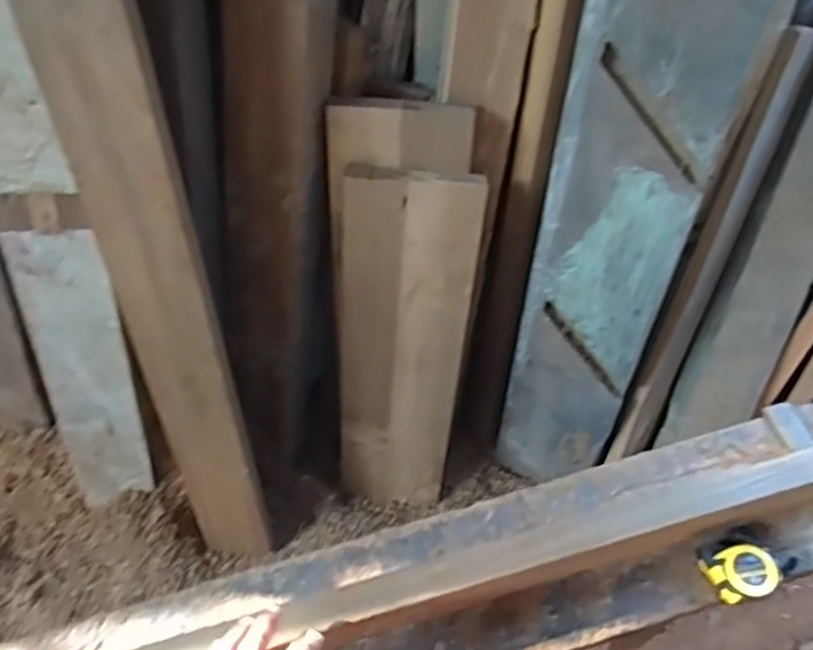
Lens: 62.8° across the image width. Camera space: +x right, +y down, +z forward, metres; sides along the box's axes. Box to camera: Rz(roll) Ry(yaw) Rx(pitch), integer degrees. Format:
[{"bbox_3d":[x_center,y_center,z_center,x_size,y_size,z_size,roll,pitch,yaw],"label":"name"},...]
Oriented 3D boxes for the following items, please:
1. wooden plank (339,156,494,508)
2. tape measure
[{"bbox_3d":[-0.009,0.065,1.096,0.199,0.676,0.021,9,38,6],"label":"wooden plank"},{"bbox_3d":[0.383,0.276,0.765,0.081,0.045,0.068,-20,62,-9],"label":"tape measure"}]

